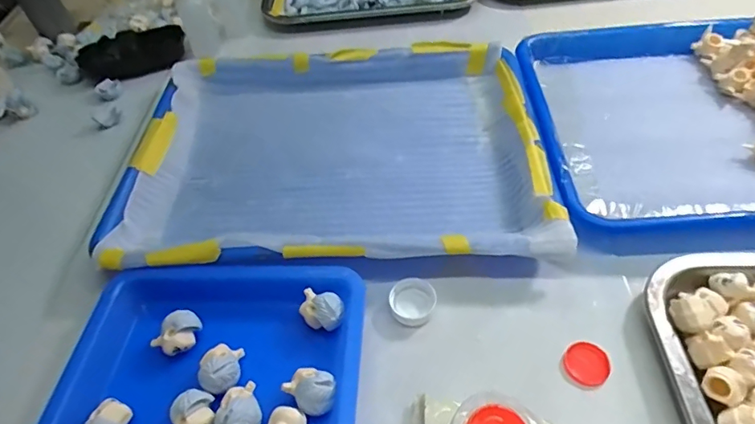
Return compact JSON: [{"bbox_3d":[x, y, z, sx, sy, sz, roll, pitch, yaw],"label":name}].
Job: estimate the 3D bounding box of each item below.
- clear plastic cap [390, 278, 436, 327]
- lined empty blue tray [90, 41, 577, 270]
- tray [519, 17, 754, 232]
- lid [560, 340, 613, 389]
[{"bbox_3d":[0.024,0.059,0.324,0.029,0.009,0.032,30,58,28],"label":"clear plastic cap"},{"bbox_3d":[-0.037,-0.059,0.412,0.330,0.035,0.252,-3,49,4],"label":"lined empty blue tray"},{"bbox_3d":[0.296,-0.087,0.395,0.328,0.037,0.256,-1,49,6],"label":"tray"},{"bbox_3d":[0.124,0.090,0.289,0.025,0.004,0.028,25,57,25],"label":"lid"}]

